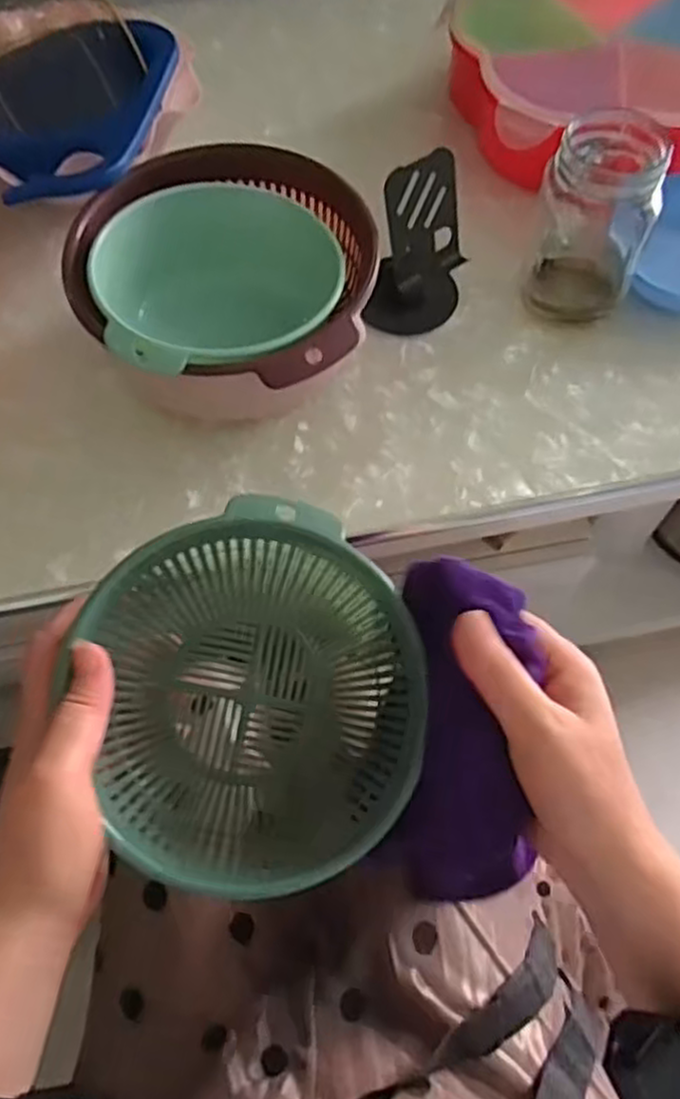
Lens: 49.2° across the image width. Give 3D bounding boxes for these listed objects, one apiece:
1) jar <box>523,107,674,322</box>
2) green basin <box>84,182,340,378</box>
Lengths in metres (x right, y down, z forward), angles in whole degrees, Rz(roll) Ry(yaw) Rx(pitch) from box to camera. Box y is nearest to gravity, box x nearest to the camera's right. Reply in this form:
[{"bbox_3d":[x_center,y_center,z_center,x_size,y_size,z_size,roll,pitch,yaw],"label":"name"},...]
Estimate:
[{"bbox_3d":[0.179,-0.232,0.531,0.073,0.130,0.073,0,65,1],"label":"jar"},{"bbox_3d":[-0.081,-0.164,0.517,0.151,0.095,0.148,0,65,1],"label":"green basin"}]

